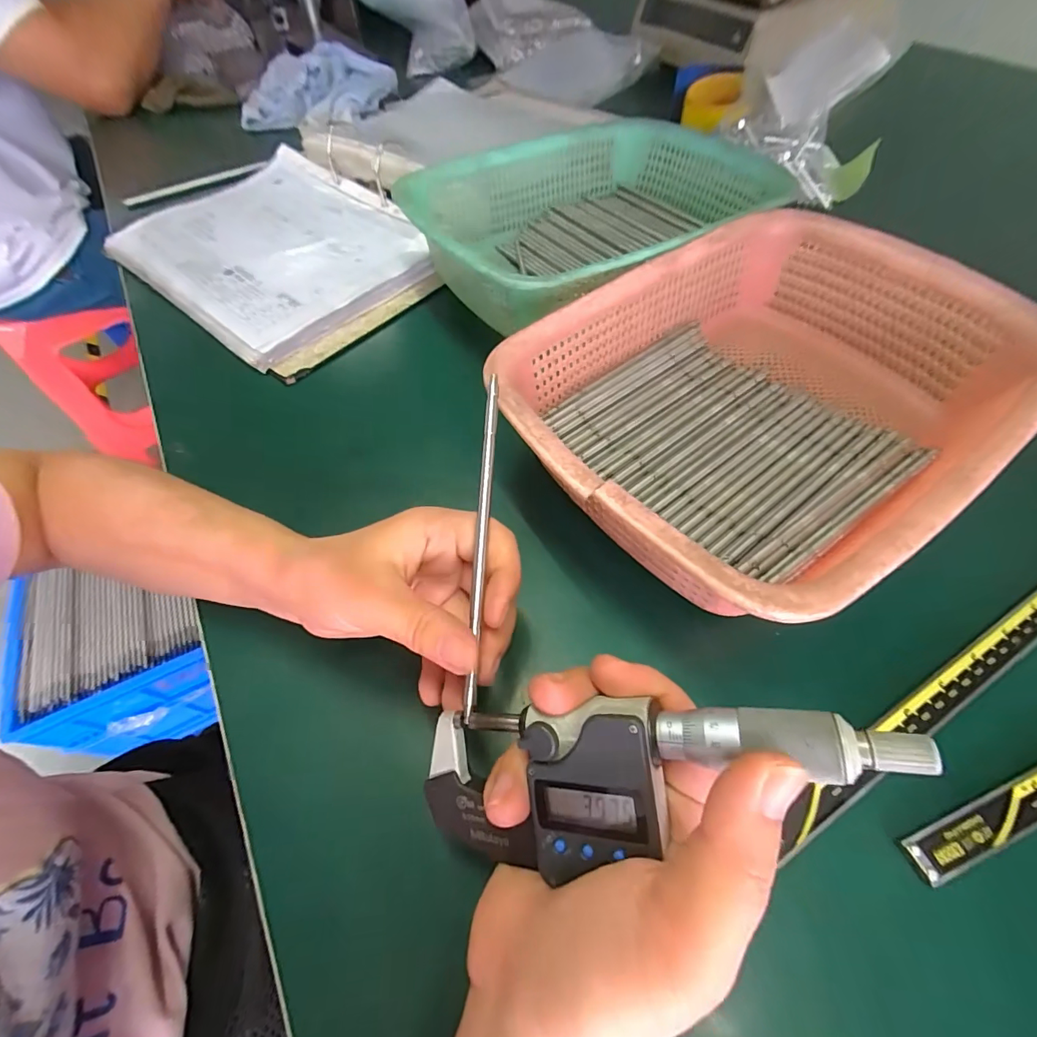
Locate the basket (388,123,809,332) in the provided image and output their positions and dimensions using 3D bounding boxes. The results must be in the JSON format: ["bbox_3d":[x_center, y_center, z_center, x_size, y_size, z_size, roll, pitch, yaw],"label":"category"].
[{"bbox_3d":[0.057,-0.254,0.397,0.286,0.073,0.225,-34,62,-17],"label":"basket"}]

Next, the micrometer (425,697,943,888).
[{"bbox_3d":[0.032,0.080,0.147,0.156,0.027,0.048,-23,54,24],"label":"micrometer"}]

